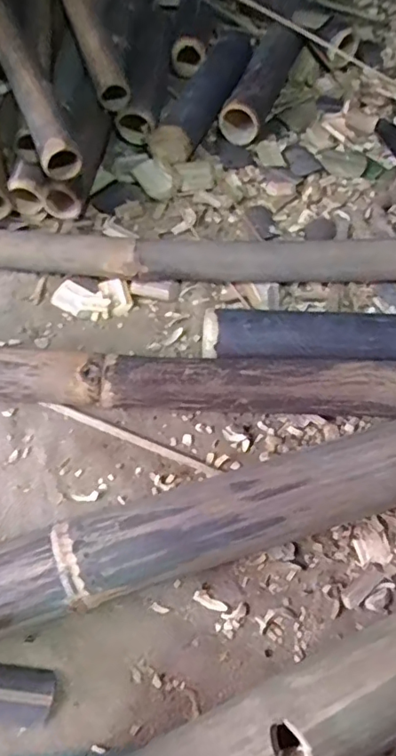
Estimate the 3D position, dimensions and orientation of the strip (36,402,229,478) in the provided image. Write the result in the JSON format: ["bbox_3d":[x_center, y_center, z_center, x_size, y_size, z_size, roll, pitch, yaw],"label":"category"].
[{"bbox_3d":[-0.072,0.061,0.566,0.204,0.005,0.012,22,63,11],"label":"strip"}]

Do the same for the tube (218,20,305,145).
[{"bbox_3d":[0.095,-0.444,0.800,0.063,0.060,0.238,20,62,10],"label":"tube"}]

